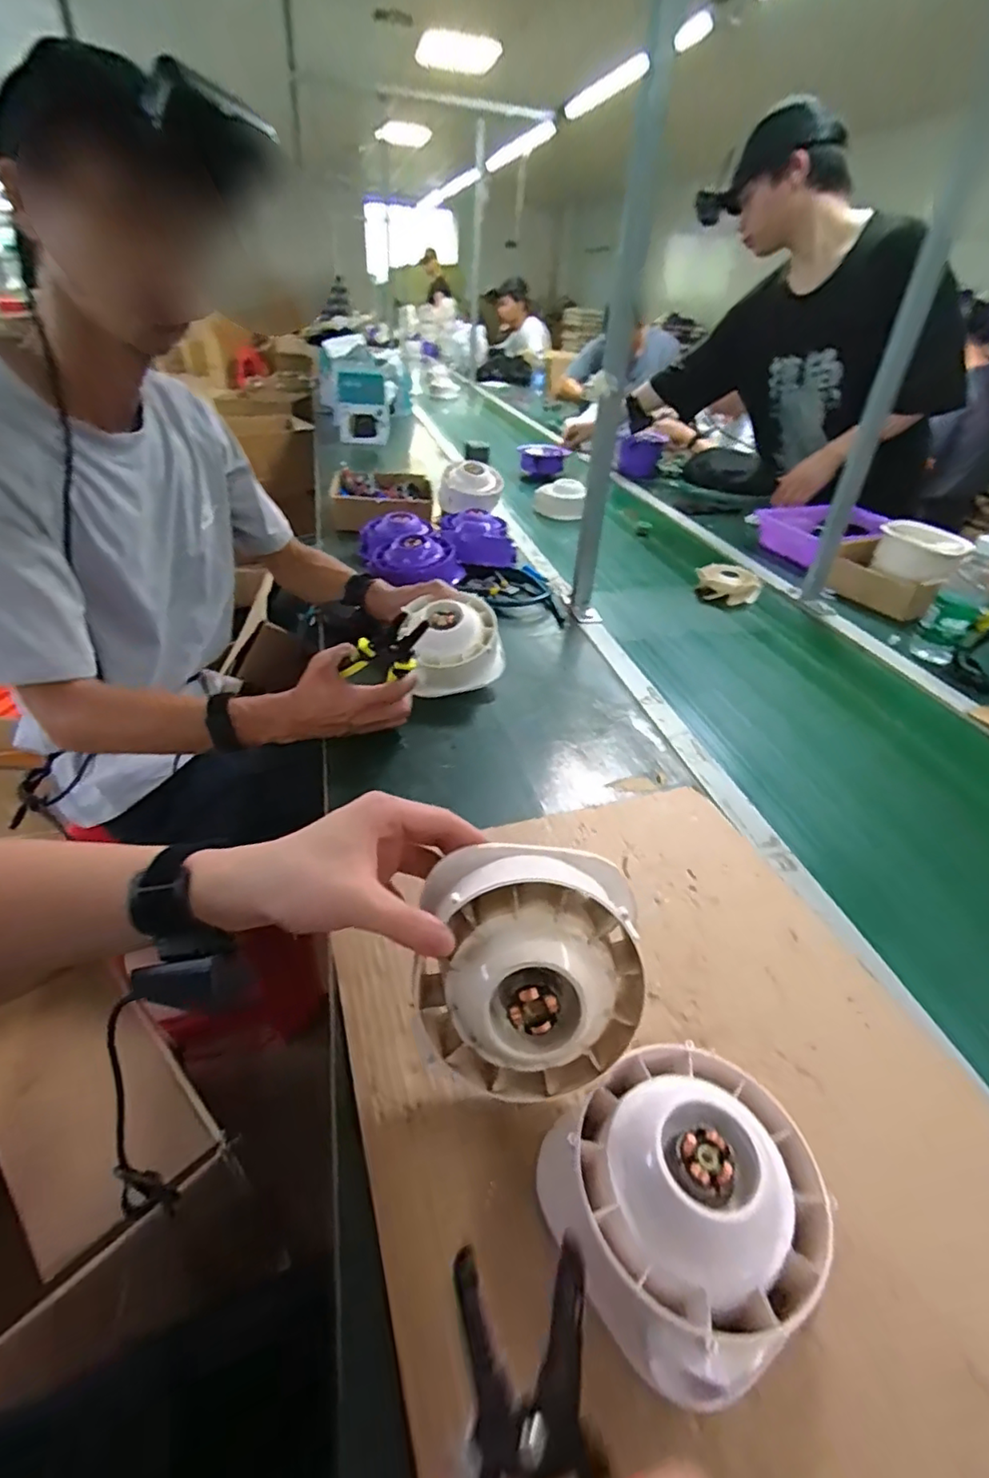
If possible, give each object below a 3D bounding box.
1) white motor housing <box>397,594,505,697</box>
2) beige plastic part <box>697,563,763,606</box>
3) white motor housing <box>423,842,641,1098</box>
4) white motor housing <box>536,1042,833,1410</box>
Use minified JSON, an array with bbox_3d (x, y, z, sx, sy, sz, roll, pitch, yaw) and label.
[{"bbox_3d":[-0.054,-0.125,0.775,0.121,0.084,0.121,-6,38,-12],"label":"white motor housing"},{"bbox_3d":[0.432,-0.286,1.106,0.112,0.047,0.082,19,40,20],"label":"beige plastic part"},{"bbox_3d":[0.017,0.134,0.344,0.135,0.143,0.070,3,0,-6],"label":"white motor housing"},{"bbox_3d":[0.102,0.242,0.320,0.135,0.069,0.127,-27,47,-34],"label":"white motor housing"}]

